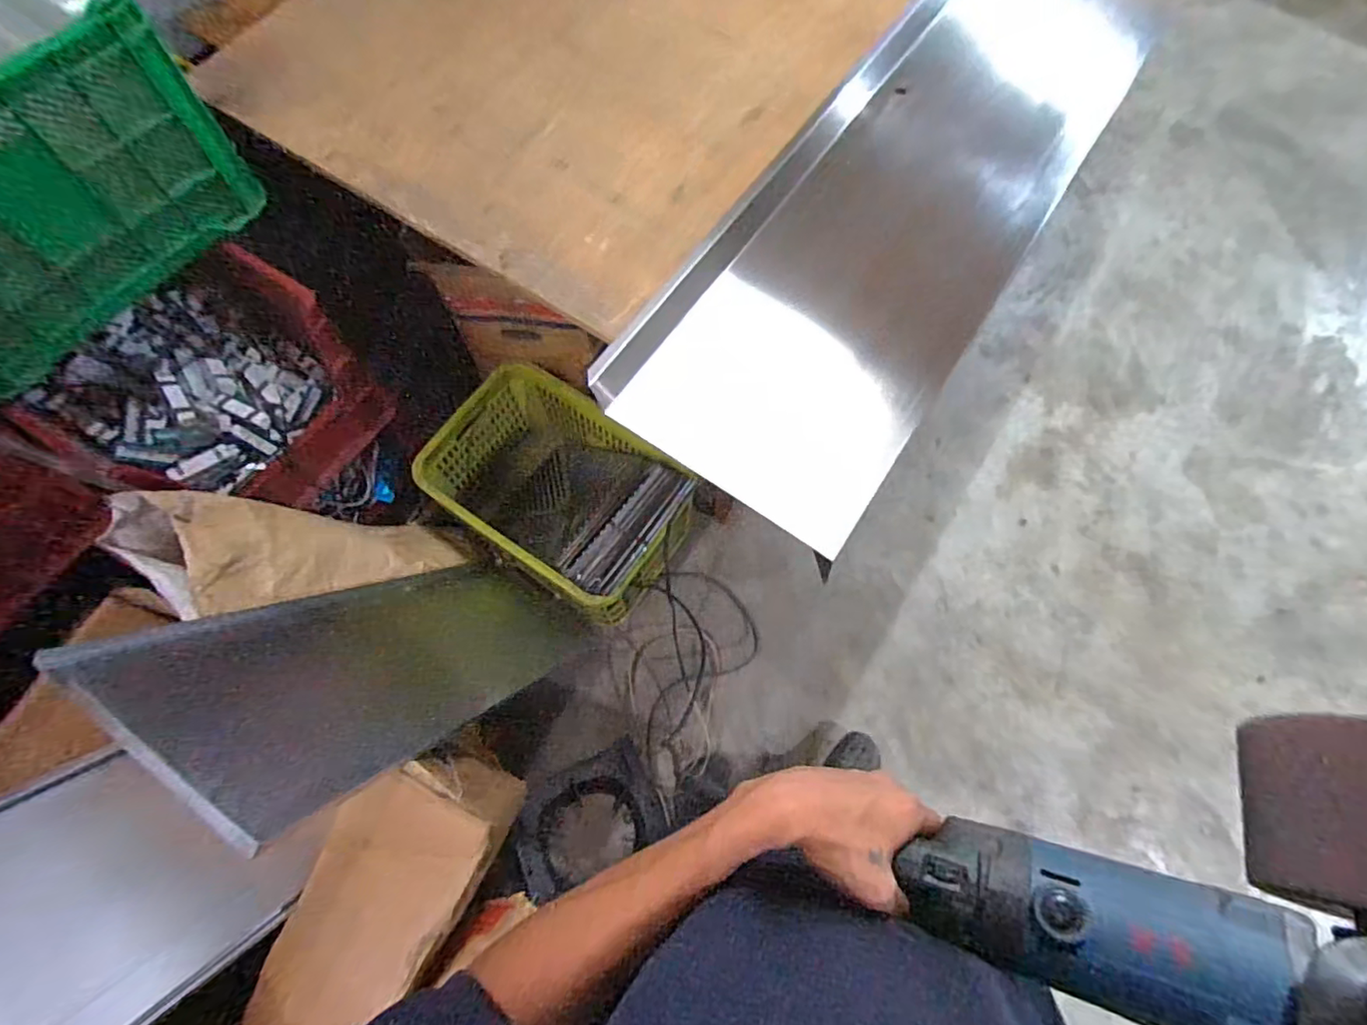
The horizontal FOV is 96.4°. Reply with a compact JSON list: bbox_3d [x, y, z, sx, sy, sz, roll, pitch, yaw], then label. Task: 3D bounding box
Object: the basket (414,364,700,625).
[{"bbox_3d":[-0.266,-0.038,1.350,0.516,0.315,0.351,34,74,9],"label":"basket"}]

